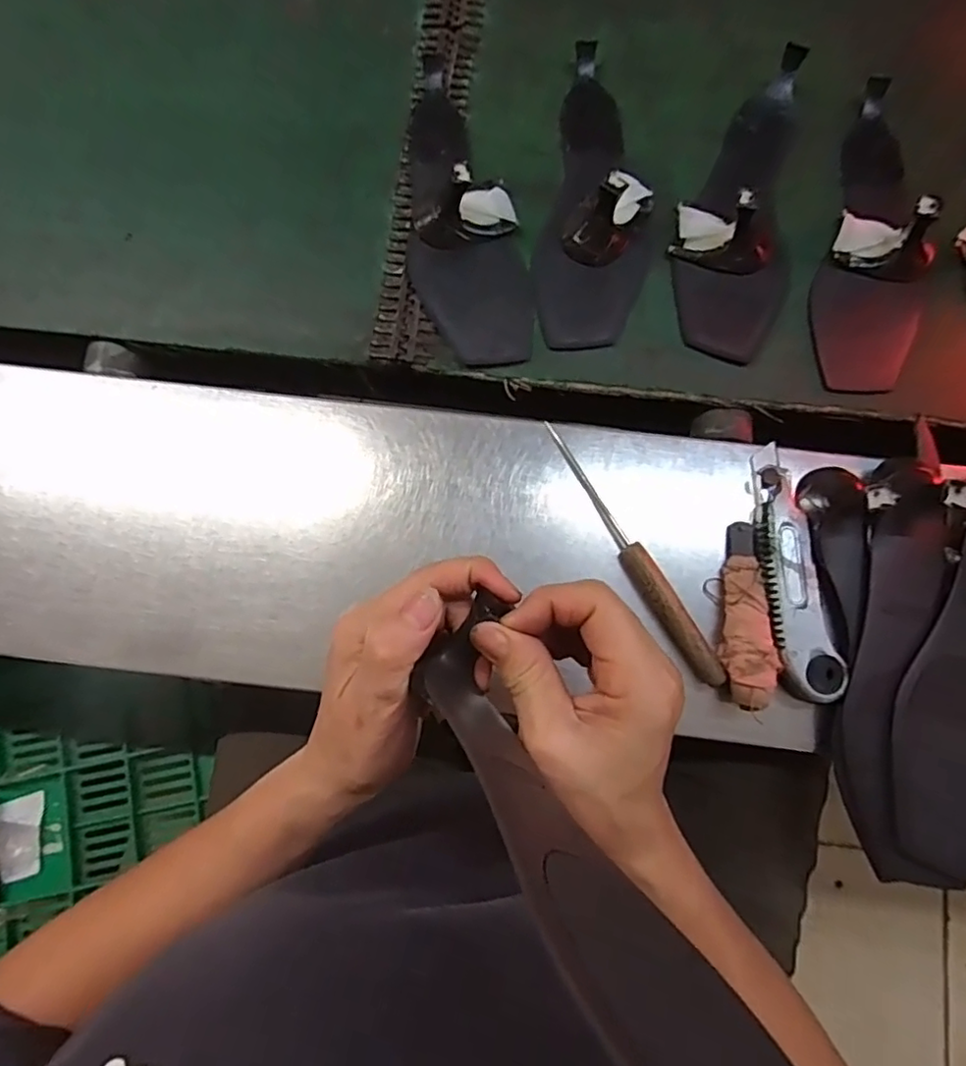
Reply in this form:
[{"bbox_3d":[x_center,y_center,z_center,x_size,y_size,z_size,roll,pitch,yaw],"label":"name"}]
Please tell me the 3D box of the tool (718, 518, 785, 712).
[{"bbox_3d":[0.167,0.049,0.380,0.030,0.023,0.116,6,80,2],"label":"tool"}]

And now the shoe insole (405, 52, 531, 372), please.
[{"bbox_3d":[-0.018,-0.250,0.448,0.083,0.055,0.254,-9,80,-1],"label":"shoe insole"}]

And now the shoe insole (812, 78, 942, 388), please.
[{"bbox_3d":[0.297,-0.221,0.440,0.075,0.053,0.242,16,80,3],"label":"shoe insole"}]

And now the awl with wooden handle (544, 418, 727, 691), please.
[{"bbox_3d":[0.094,0.011,0.392,0.016,0.013,0.193,-32,81,-5],"label":"awl with wooden handle"}]

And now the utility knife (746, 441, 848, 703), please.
[{"bbox_3d":[0.193,0.023,0.387,0.037,0.020,0.161,-8,80,-1],"label":"utility knife"}]

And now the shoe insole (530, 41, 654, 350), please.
[{"bbox_3d":[0.089,-0.245,0.449,0.086,0.049,0.250,11,81,3],"label":"shoe insole"}]

